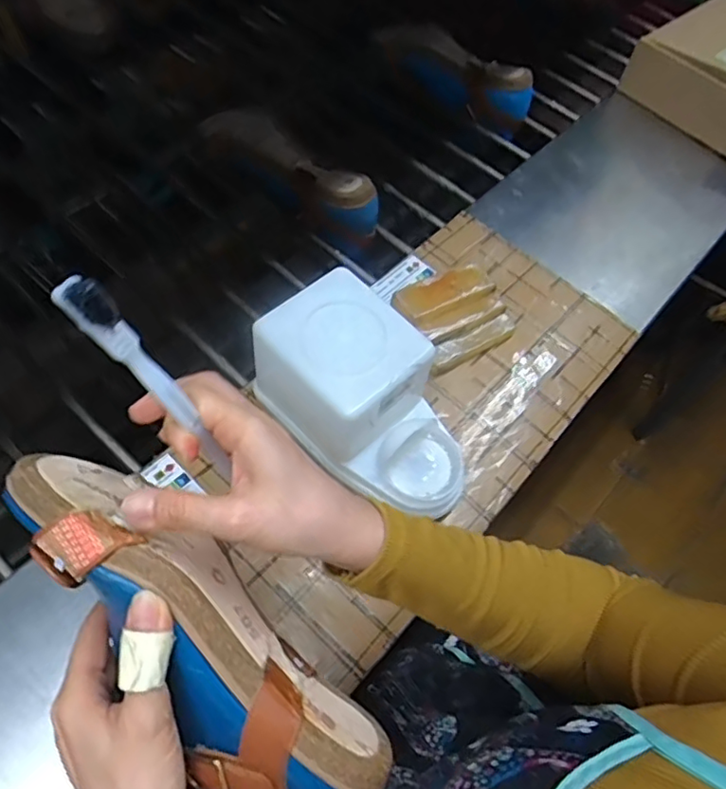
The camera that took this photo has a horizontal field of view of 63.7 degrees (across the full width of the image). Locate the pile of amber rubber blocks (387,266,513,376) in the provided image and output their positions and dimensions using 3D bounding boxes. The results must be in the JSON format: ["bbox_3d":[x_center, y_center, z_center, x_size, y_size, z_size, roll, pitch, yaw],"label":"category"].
[{"bbox_3d":[0.086,-0.073,0.549,0.096,0.039,0.080,-31,68,-21],"label":"pile of amber rubber blocks"}]

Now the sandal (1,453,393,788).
[{"bbox_3d":[-0.092,0.128,0.301,0.091,0.073,0.249,-39,87,-23],"label":"sandal"}]

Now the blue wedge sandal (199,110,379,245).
[{"bbox_3d":[-0.084,-0.253,0.681,0.227,0.068,0.062,36,63,14],"label":"blue wedge sandal"}]

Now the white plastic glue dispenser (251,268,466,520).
[{"bbox_3d":[0.008,0.006,0.460,0.187,0.115,0.106,40,64,16],"label":"white plastic glue dispenser"}]

